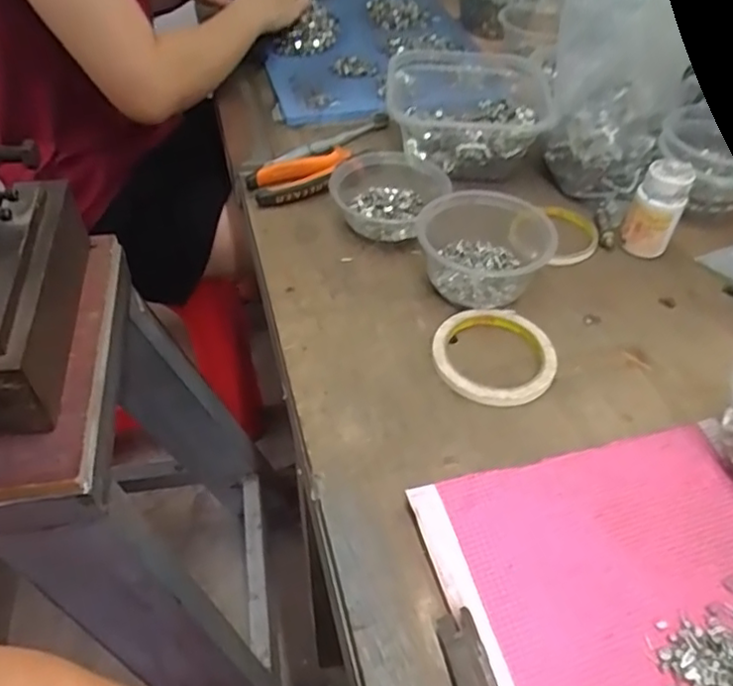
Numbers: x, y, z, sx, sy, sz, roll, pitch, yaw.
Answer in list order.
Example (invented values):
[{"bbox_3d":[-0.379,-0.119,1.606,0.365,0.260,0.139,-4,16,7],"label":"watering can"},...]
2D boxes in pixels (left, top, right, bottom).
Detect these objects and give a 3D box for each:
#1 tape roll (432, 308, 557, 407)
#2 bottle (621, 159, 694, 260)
[{"bbox_3d":[0.105,0.009,0.515,0.100,0.009,0.096,0,46,0],"label":"tape roll"},{"bbox_3d":[0.273,-0.124,0.596,0.045,0.081,0.043,-35,56,-29],"label":"bottle"}]

